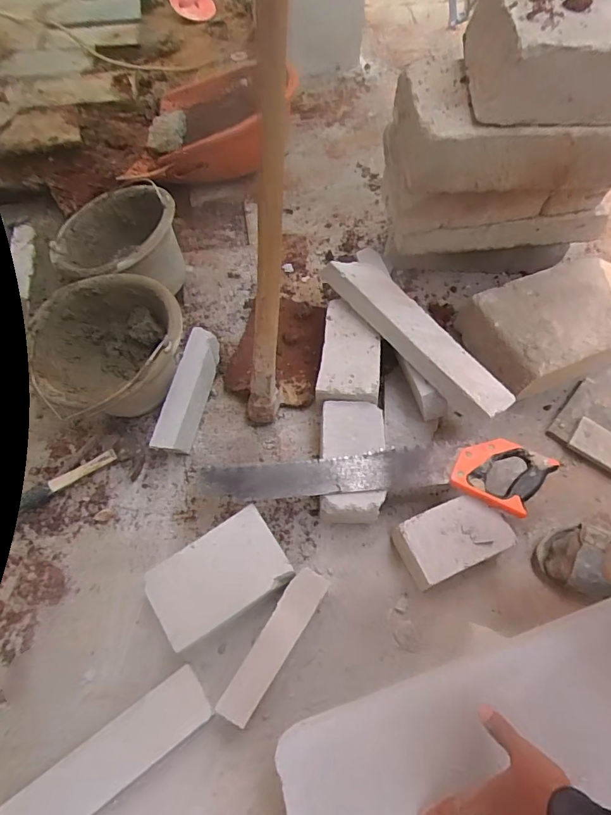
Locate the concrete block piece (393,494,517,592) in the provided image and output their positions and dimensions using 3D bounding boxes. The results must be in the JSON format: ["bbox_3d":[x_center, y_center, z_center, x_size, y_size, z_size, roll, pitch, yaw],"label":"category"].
[{"bbox_3d":[0.226,0.204,0.722,0.150,0.078,0.095,-20,65,-11],"label":"concrete block piece"}]

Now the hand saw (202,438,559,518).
[{"bbox_3d":[0.113,0.109,0.725,0.531,0.024,0.107,0,63,-2],"label":"hand saw"}]

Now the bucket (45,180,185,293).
[{"bbox_3d":[-0.367,-0.319,0.926,0.226,0.175,0.224,1,63,-1],"label":"bucket"}]

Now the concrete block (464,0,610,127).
[{"bbox_3d":[0.370,-0.490,0.625,0.276,0.100,0.195,-4,62,-1],"label":"concrete block"}]

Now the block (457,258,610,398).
[{"bbox_3d":[0.485,-0.159,0.891,0.355,0.112,0.210,-19,65,-11],"label":"block"}]

